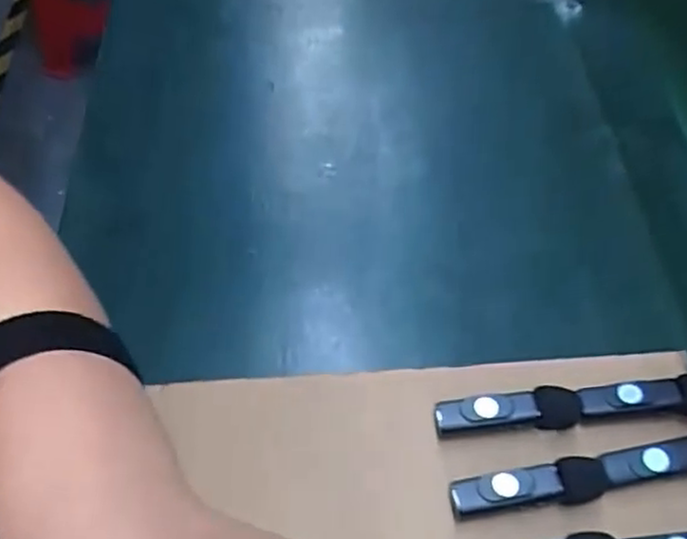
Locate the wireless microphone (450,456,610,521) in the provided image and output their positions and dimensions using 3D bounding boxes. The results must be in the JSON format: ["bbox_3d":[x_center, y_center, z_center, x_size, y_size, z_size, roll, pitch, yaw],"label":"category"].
[{"bbox_3d":[0.080,0.092,0.296,0.066,0.010,0.018,-10,55,-5],"label":"wireless microphone"}]

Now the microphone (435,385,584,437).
[{"bbox_3d":[0.074,0.064,0.318,0.065,0.012,0.016,-4,54,-1],"label":"microphone"}]

